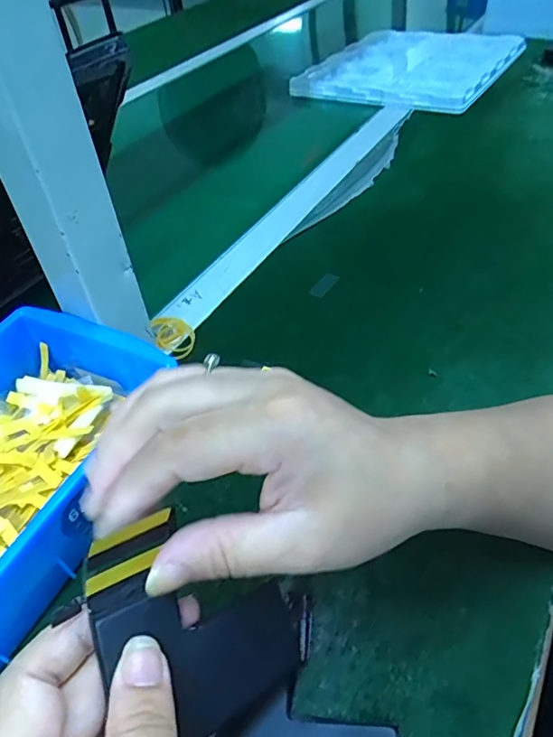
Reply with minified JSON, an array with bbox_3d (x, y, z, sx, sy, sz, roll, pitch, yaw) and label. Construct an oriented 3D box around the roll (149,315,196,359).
[{"bbox_3d":[-0.085,-0.028,0.419,0.030,0.012,0.049,-21,48,-14],"label":"roll"}]

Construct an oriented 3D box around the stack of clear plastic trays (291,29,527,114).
[{"bbox_3d":[0.204,-0.472,0.795,0.287,0.037,0.275,23,51,29],"label":"stack of clear plastic trays"}]

